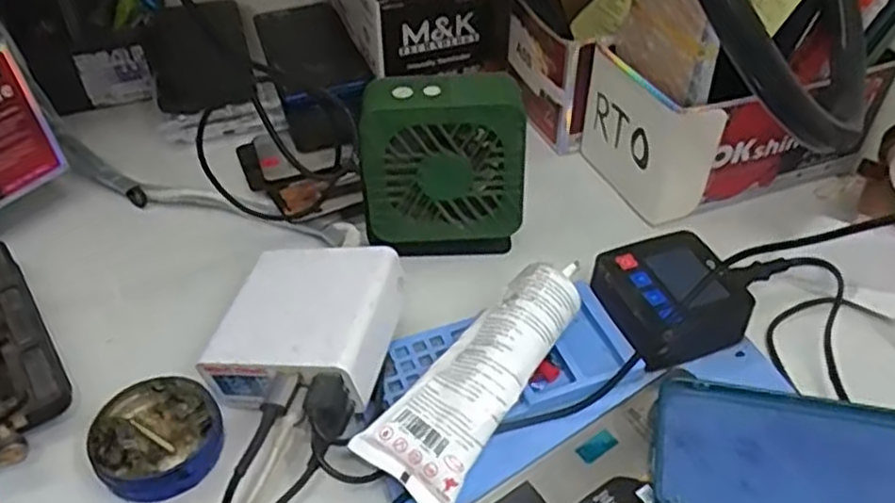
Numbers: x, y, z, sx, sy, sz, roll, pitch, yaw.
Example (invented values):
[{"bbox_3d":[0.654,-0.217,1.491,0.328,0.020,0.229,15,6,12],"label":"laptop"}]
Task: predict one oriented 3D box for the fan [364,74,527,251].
[{"bbox_3d":[-0.003,-0.050,0.452,0.096,0.104,0.052,-4,48,-3],"label":"fan"}]

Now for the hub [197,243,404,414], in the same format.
[{"bbox_3d":[-0.075,0.041,0.394,0.084,0.033,0.098,-1,42,21],"label":"hub"}]

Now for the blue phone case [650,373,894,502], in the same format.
[{"bbox_3d":[0.182,0.102,0.348,0.162,0.011,0.077,10,50,10],"label":"blue phone case"}]

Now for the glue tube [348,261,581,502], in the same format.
[{"bbox_3d":[0.017,0.060,0.373,0.048,0.027,0.137,27,54,22],"label":"glue tube"}]

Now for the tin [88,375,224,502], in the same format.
[{"bbox_3d":[-0.146,0.095,0.374,0.060,0.023,0.060,-1,49,1],"label":"tin"}]

